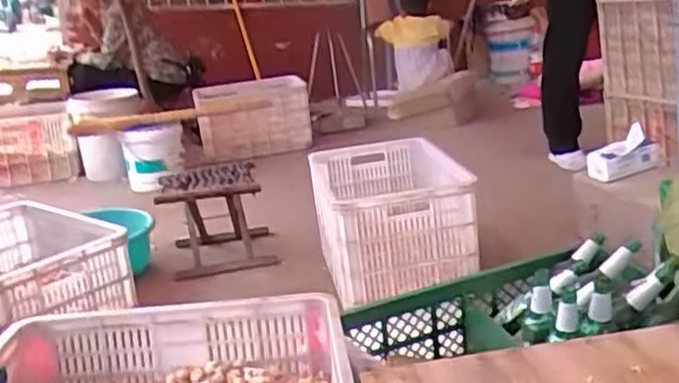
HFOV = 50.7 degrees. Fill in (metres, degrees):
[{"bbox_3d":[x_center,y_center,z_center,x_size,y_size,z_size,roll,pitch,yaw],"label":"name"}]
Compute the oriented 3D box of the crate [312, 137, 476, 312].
[{"bbox_3d":[0.135,0.062,1.913,0.378,0.269,0.478,-3,17,-6],"label":"crate"}]

